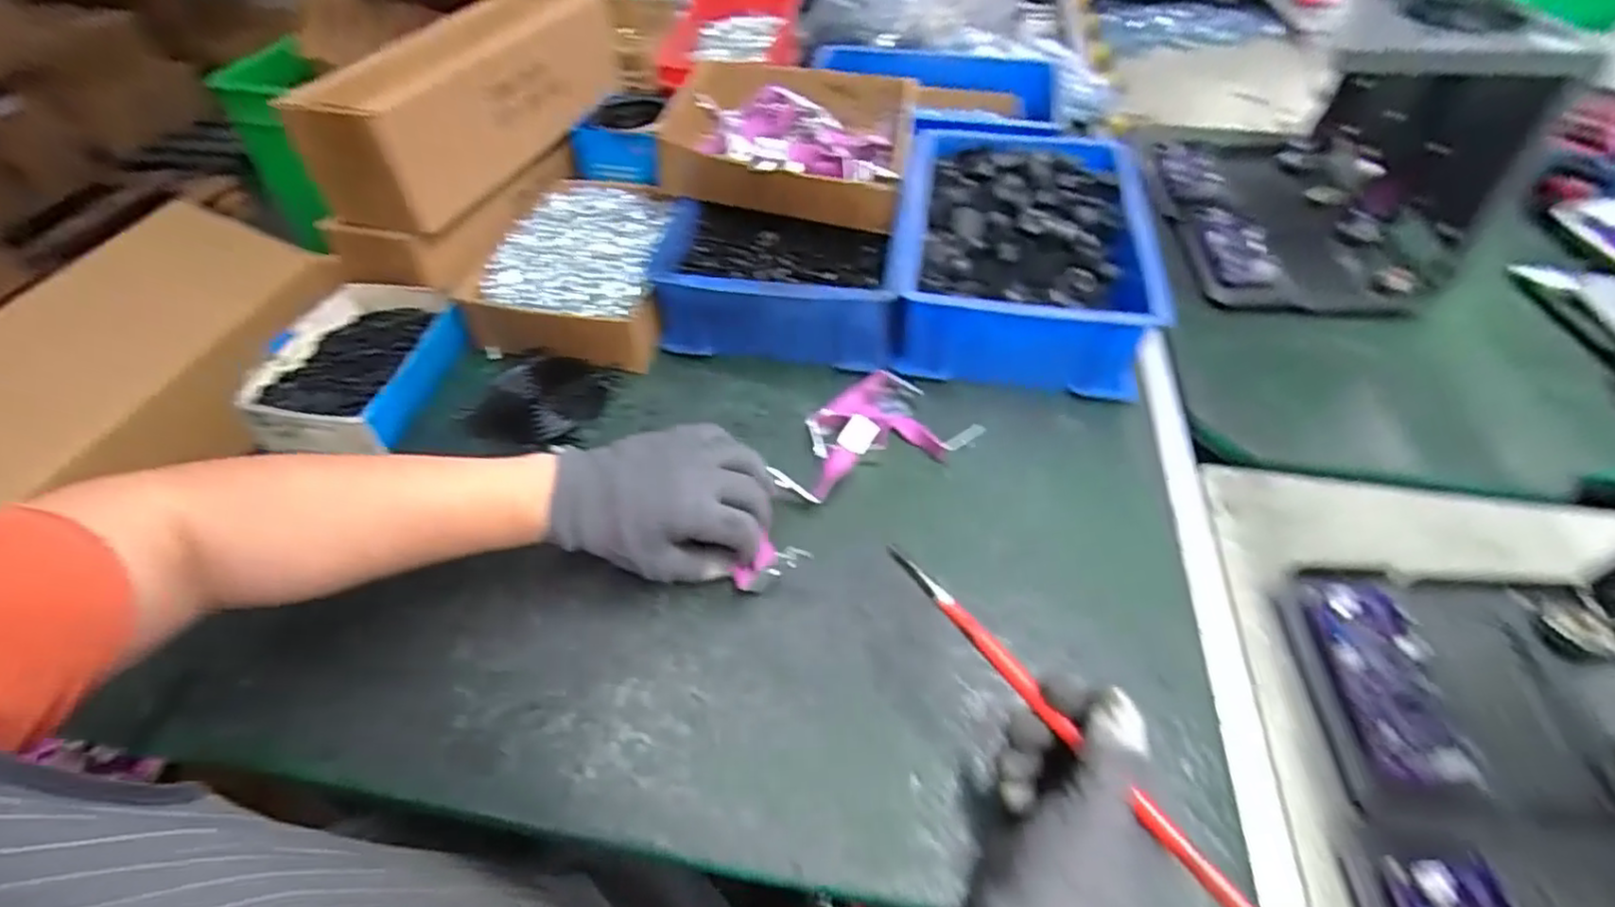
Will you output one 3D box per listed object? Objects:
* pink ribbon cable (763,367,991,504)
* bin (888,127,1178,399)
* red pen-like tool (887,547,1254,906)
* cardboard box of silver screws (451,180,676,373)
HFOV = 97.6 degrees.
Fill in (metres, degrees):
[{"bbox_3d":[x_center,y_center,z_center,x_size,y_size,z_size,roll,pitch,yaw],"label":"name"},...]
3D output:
[{"bbox_3d":[0.039,-0.016,0.540,0.153,0.019,0.093,-22,53,-17],"label":"pink ribbon cable"},{"bbox_3d":[0.190,-0.195,0.649,0.205,0.080,0.307,9,50,8],"label":"bin"},{"bbox_3d":[0.123,0.131,0.328,0.010,0.011,0.259,-27,49,-21],"label":"red pen-like tool"},{"bbox_3d":[-0.205,-0.174,0.649,0.161,0.057,0.224,2,50,2],"label":"cardboard box of silver screws"}]

